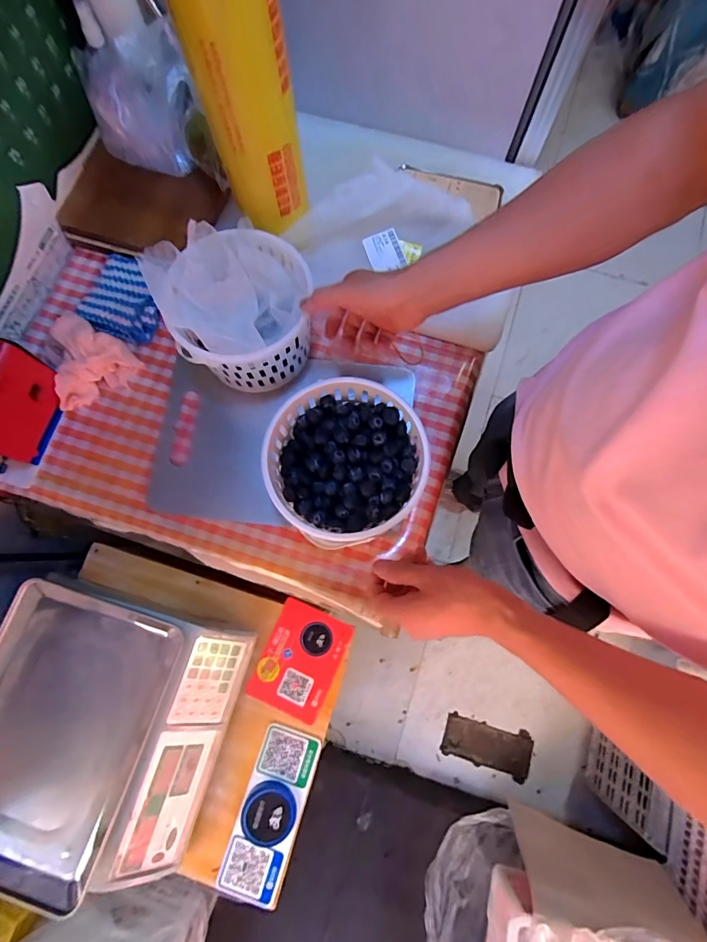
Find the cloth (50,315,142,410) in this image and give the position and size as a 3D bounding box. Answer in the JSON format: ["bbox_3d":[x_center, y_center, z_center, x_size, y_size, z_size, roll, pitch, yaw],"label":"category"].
[{"bbox_3d":[-0.378,-0.151,0.586,0.119,0.039,0.114,41,80,8],"label":"cloth"}]

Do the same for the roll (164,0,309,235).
[{"bbox_3d":[-0.109,-0.393,0.413,0.093,0.294,0.111,-12,78,-3],"label":"roll"}]

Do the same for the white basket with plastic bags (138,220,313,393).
[{"bbox_3d":[-0.133,-0.201,0.529,0.176,0.119,0.161,0,77,0],"label":"white basket with plastic bags"}]

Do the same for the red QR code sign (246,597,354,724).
[{"bbox_3d":[-0.082,0.297,0.670,0.121,0.006,0.155,23,78,5],"label":"red QR code sign"}]

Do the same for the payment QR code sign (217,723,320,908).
[{"bbox_3d":[-0.120,0.498,0.613,0.086,0.028,0.222,16,78,4],"label":"payment QR code sign"}]

